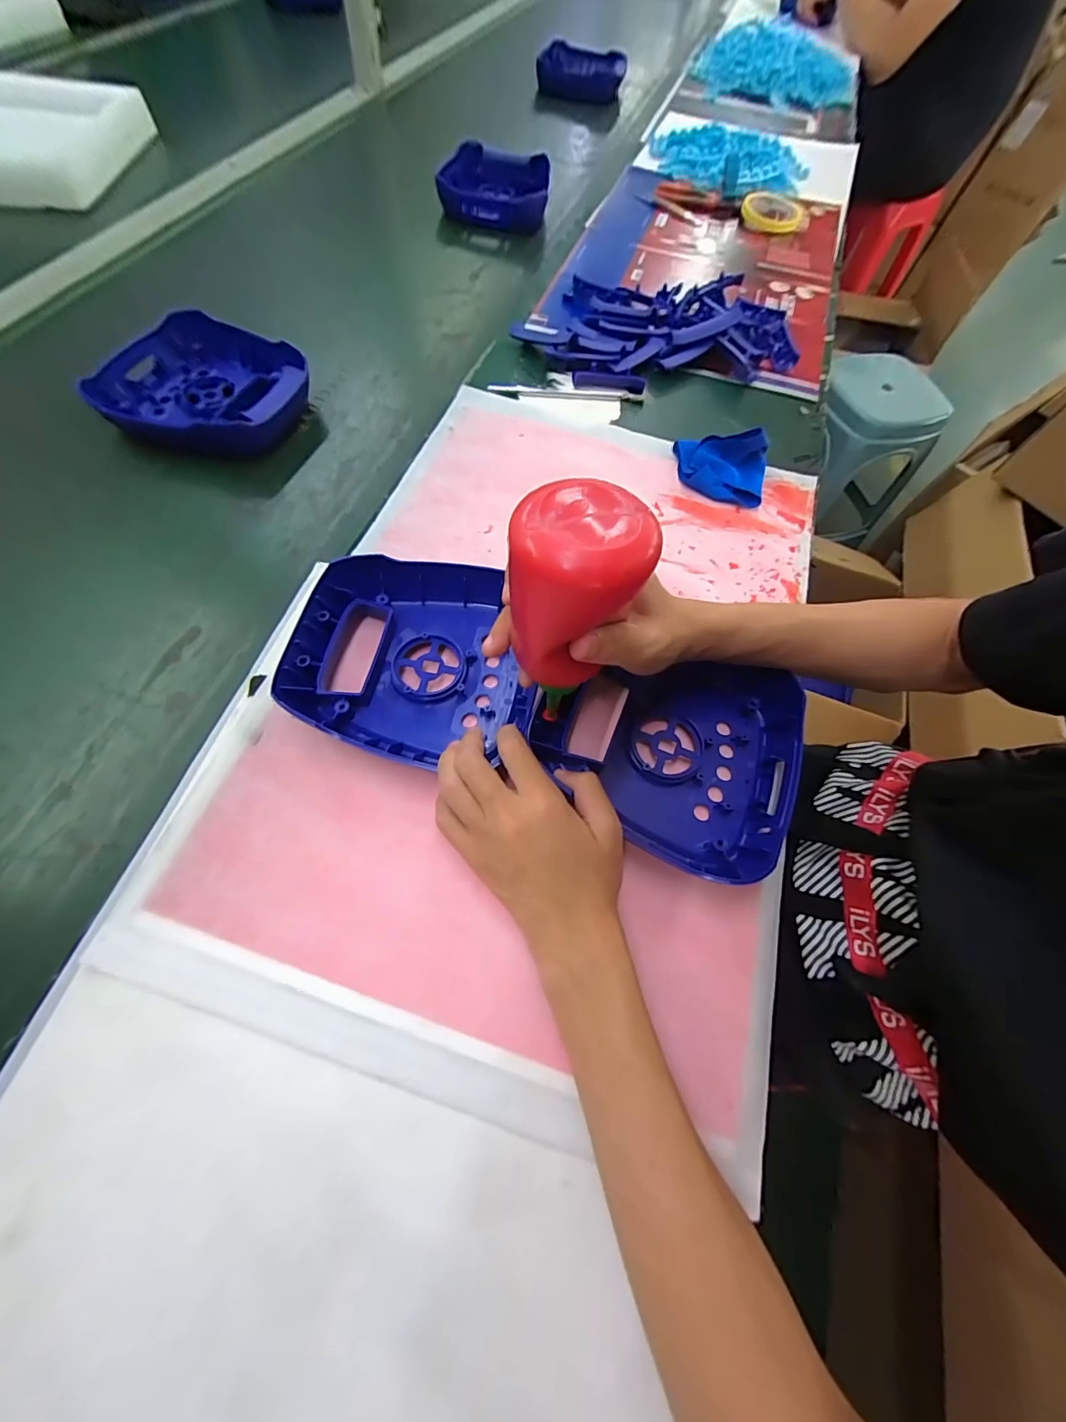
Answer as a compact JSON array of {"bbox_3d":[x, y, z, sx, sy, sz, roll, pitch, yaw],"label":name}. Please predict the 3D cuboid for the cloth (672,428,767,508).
[{"bbox_3d":[0.196,-0.261,0.472,0.096,0.039,0.089,13,65,4],"label":"cloth"}]

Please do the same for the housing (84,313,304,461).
[{"bbox_3d":[-0.344,-0.334,0.477,0.183,0.044,0.177,1,64,-2],"label":"housing"}]

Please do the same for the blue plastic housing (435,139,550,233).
[{"bbox_3d":[-0.057,-0.806,0.711,0.161,0.053,0.177,0,65,-3],"label":"blue plastic housing"}]

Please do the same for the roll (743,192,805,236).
[{"bbox_3d":[0.399,-0.830,0.762,0.099,0.019,0.114,23,66,5],"label":"roll"}]

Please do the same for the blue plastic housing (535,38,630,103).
[{"bbox_3d":[0.101,-1.325,0.956,0.177,0.065,0.067,10,66,-1],"label":"blue plastic housing"}]

